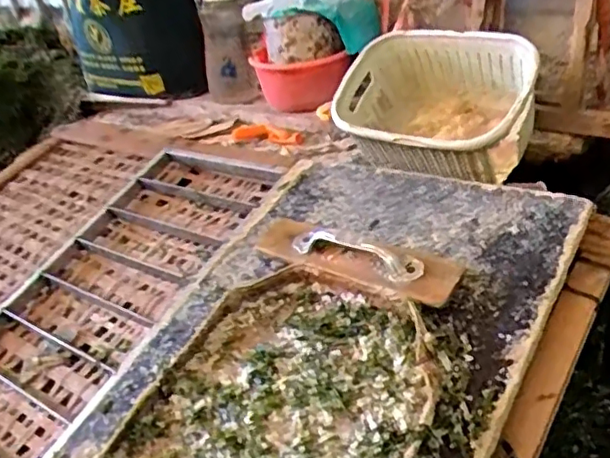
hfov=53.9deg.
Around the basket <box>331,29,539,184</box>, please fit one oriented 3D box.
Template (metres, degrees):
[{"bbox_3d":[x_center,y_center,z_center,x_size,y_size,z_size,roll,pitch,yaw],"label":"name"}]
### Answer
[{"bbox_3d":[0.171,-0.155,0.788,0.247,0.144,0.195,13,50,32],"label":"basket"}]

